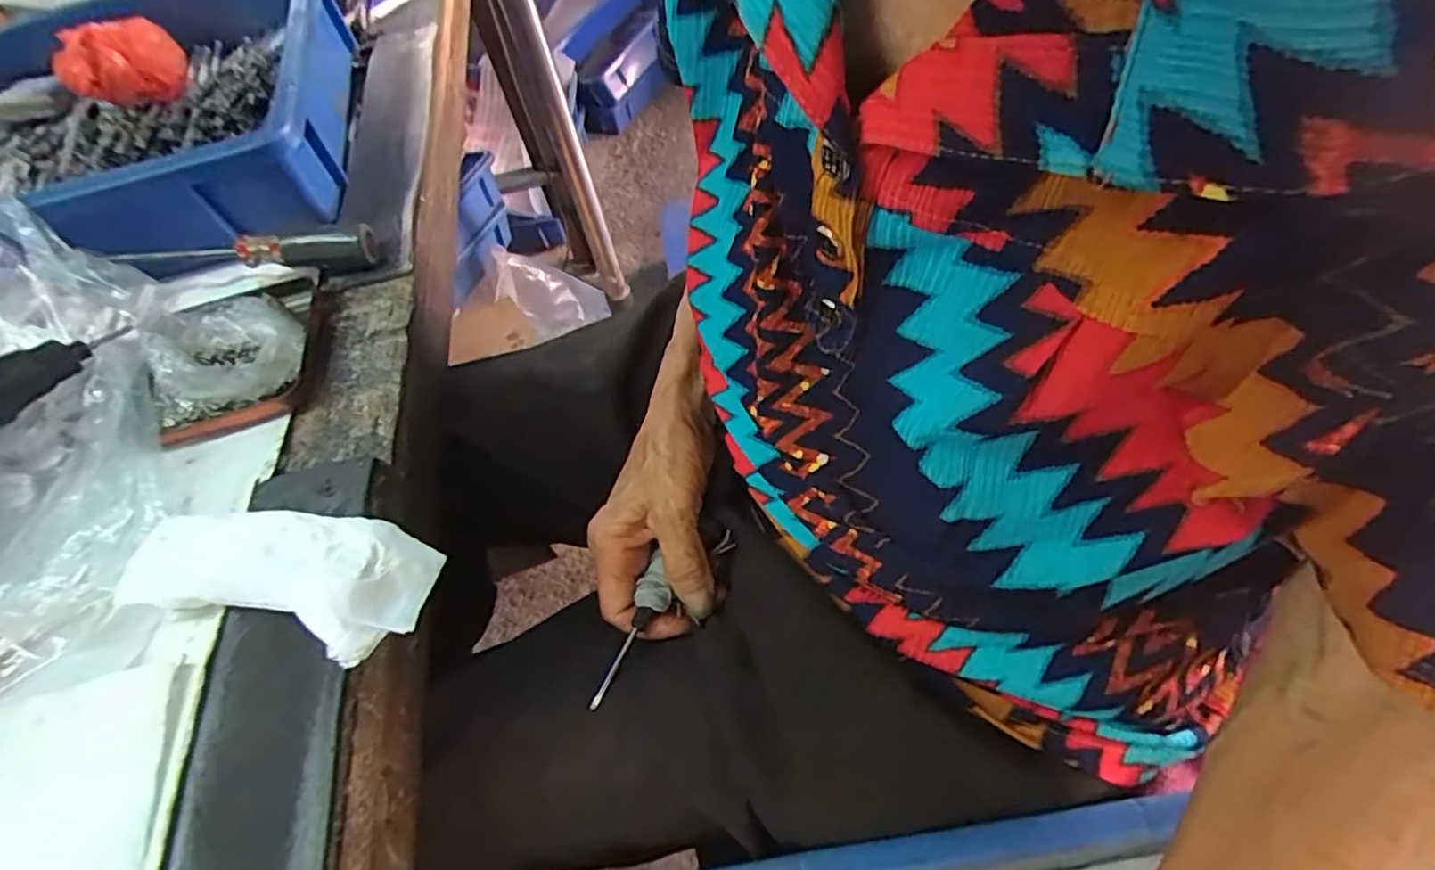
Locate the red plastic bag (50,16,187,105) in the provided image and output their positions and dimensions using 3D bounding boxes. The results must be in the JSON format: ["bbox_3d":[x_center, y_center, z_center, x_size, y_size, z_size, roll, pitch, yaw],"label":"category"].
[{"bbox_3d":[-0.404,-0.253,0.461,0.071,0.044,0.038,-40,58,-17],"label":"red plastic bag"}]

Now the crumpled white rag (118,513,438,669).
[{"bbox_3d":[-0.184,0.056,0.286,0.122,0.024,0.055,8,57,16],"label":"crumpled white rag"}]

